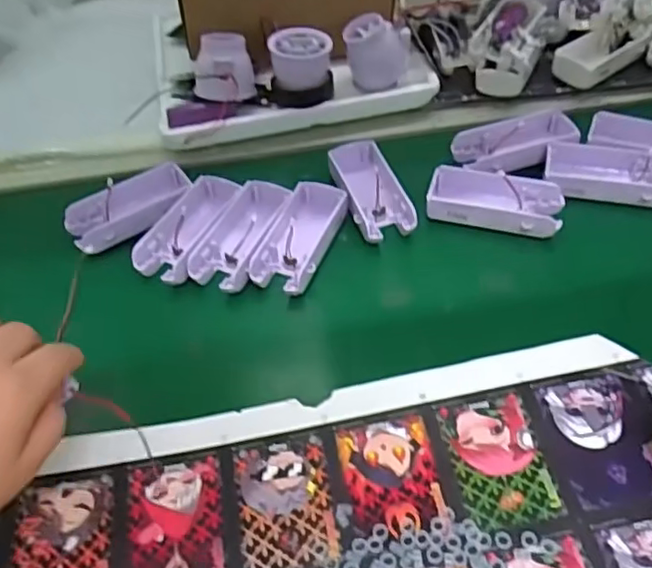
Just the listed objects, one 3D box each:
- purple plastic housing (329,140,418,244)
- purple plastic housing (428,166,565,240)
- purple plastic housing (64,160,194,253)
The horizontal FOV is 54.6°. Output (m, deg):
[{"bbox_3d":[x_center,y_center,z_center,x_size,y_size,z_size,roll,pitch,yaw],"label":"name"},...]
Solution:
[{"bbox_3d":[0.038,-0.085,0.560,0.047,0.022,0.112,-17,51,-10],"label":"purple plastic housing"},{"bbox_3d":[0.144,-0.073,0.539,0.109,0.028,0.052,14,52,15],"label":"purple plastic housing"},{"bbox_3d":[-0.173,-0.070,0.559,0.109,0.029,0.051,-30,54,-19],"label":"purple plastic housing"}]

